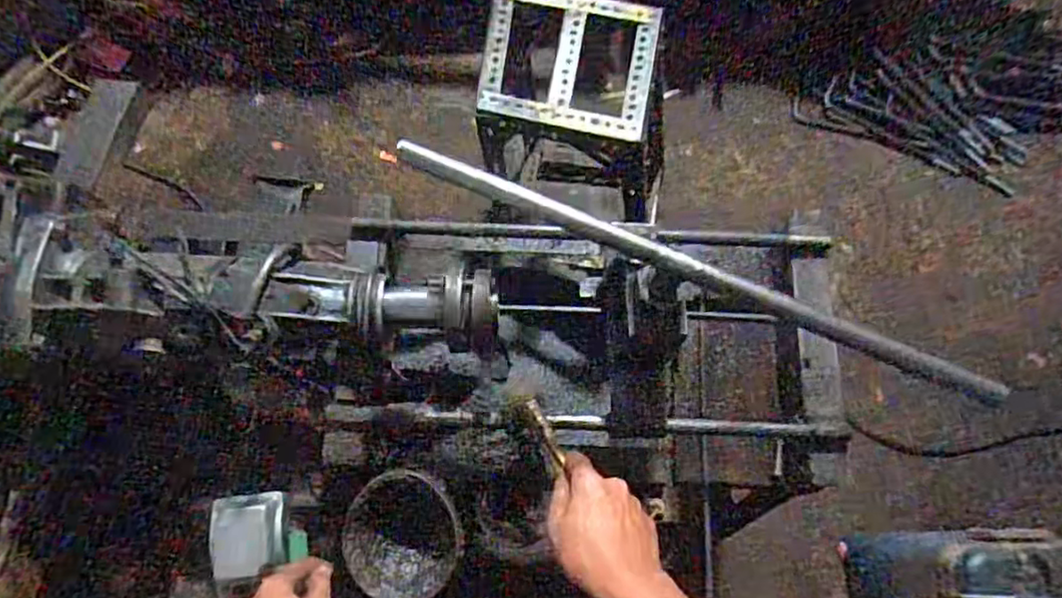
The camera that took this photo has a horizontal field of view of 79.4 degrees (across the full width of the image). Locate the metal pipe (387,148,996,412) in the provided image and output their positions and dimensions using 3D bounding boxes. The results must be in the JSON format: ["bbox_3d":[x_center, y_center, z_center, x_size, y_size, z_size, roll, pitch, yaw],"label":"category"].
[{"bbox_3d":[0.118,-0.025,0.485,0.475,0.015,0.014,24,75,7],"label":"metal pipe"}]

